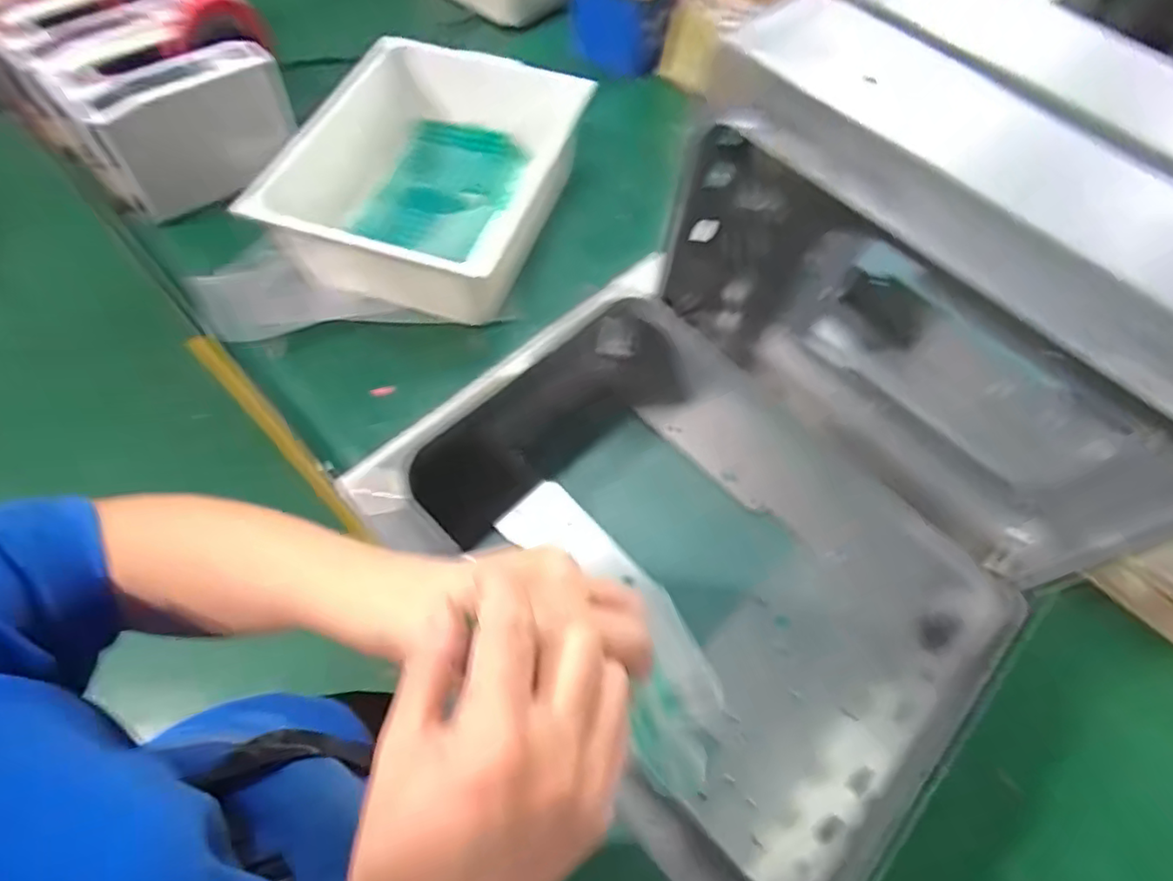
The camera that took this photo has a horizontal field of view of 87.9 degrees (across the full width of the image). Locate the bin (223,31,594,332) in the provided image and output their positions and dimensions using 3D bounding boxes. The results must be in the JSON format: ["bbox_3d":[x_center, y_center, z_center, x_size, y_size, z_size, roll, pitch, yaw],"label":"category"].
[{"bbox_3d":[-0.186,-0.325,0.763,0.296,0.134,0.371,17,62,6],"label":"bin"}]

